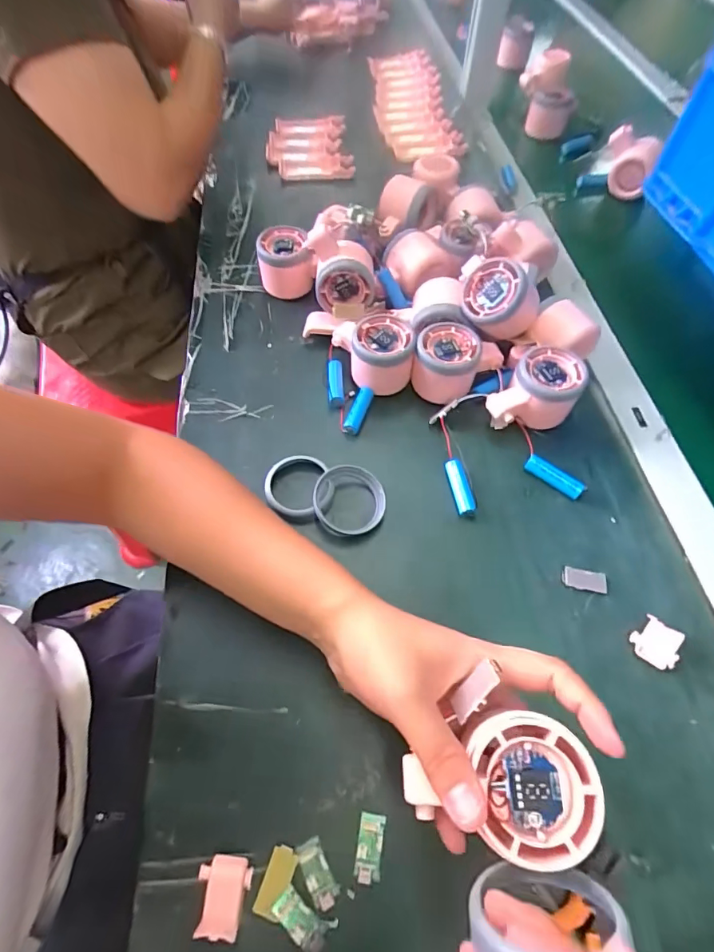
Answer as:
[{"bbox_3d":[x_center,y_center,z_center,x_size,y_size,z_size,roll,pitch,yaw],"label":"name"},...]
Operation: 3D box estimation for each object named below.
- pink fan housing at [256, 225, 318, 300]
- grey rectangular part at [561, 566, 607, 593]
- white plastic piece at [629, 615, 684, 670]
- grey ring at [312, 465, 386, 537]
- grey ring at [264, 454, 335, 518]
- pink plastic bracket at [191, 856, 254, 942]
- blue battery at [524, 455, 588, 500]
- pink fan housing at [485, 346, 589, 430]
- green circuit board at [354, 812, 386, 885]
[{"bbox_3d":[-0.076,-0.227,0.493,0.057,0.056,0.054,-13,61,-7],"label":"pink fan housing"},{"bbox_3d":[0.174,0.079,0.349,0.032,0.004,0.015,10,61,7],"label":"grey rectangular part"},{"bbox_3d":[0.211,0.117,0.321,0.030,0.010,0.031,37,67,20],"label":"white plastic piece"},{"bbox_3d":[-0.006,0.020,0.373,0.060,0.018,0.056,0,60,1],"label":"grey ring"},{"bbox_3d":[-0.049,0.008,0.382,0.055,0.016,0.058,0,60,1],"label":"grey ring"},{"bbox_3d":[-0.075,0.230,0.250,0.029,0.014,0.032,6,60,4],"label":"pink plastic bracket"},{"bbox_3d":[0.166,0.001,0.386,0.050,0.014,0.012,40,68,21],"label":"blue battery"},{"bbox_3d":[0.161,-0.071,0.406,0.060,0.047,0.081,35,66,19],"label":"pink fan housing"},{"bbox_3d":[0.007,0.218,0.267,0.015,0.005,0.031,9,60,6],"label":"green circuit board"}]

